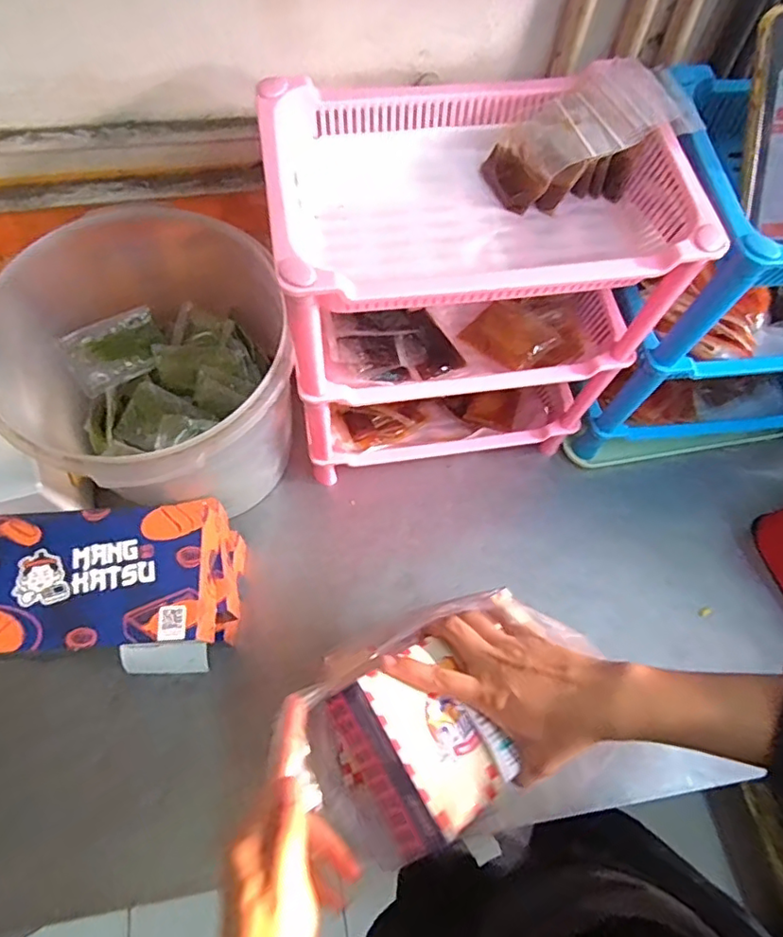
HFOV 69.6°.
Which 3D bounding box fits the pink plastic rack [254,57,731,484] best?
[{"bbox_3d":[0.059,-0.154,0.551,0.311,0.323,0.206,-8,66,-7],"label":"pink plastic rack"}]

